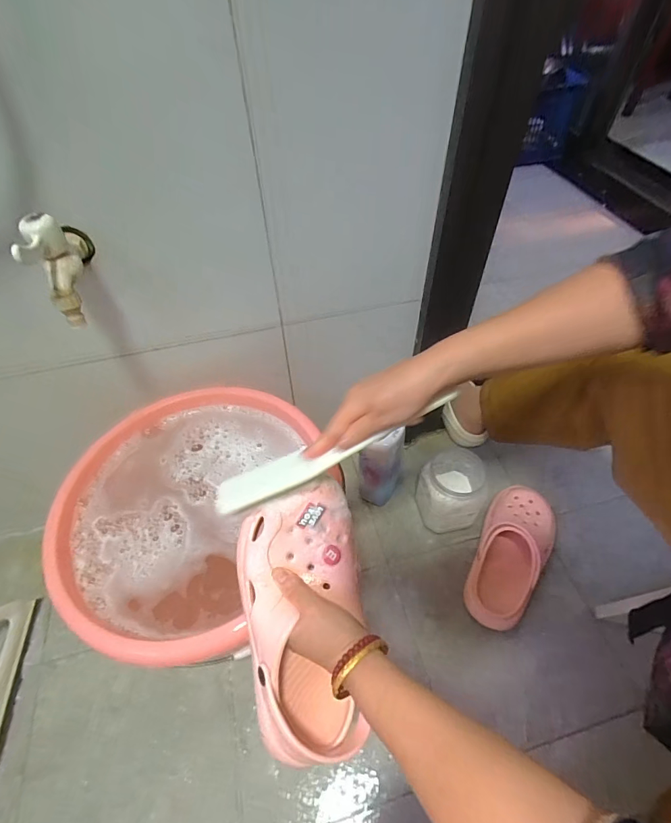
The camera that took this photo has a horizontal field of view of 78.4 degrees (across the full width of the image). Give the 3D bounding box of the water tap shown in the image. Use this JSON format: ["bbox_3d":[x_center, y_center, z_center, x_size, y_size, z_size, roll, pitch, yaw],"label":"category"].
[{"bbox_3d":[-0.270,-0.149,0.408,0.033,0.085,0.086,-9,53,-5],"label":"water tap"}]

